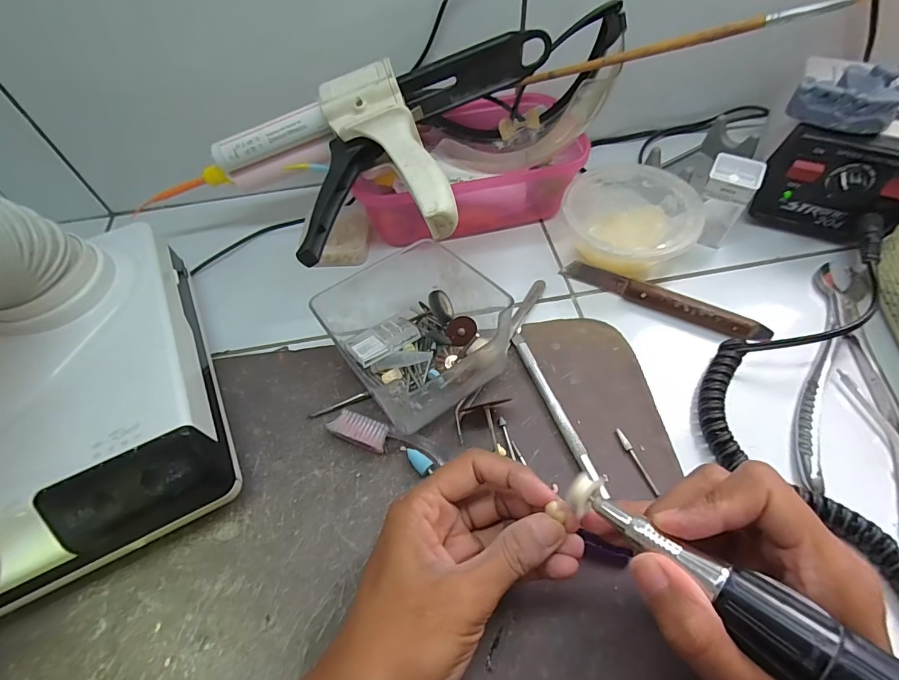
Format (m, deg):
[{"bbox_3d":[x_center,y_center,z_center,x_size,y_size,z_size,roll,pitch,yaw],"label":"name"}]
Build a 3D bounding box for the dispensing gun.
[{"bbox_3d":[-0.066,-0.133,0.305,0.272,0.056,0.157,-4,57,1],"label":"dispensing gun"}]

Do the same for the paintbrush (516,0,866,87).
[{"bbox_3d":[0.135,-0.189,0.283,0.198,0.007,0.005,11,55,38],"label":"paintbrush"}]

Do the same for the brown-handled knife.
[{"bbox_3d":[0.160,-0.032,0.330,0.148,0.013,0.017,27,62,20],"label":"brown-handled knife"}]

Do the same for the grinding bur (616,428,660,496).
[{"bbox_3d":[0.115,0.074,0.267,0.004,0.004,0.044,-18,57,-8],"label":"grinding bur"}]

